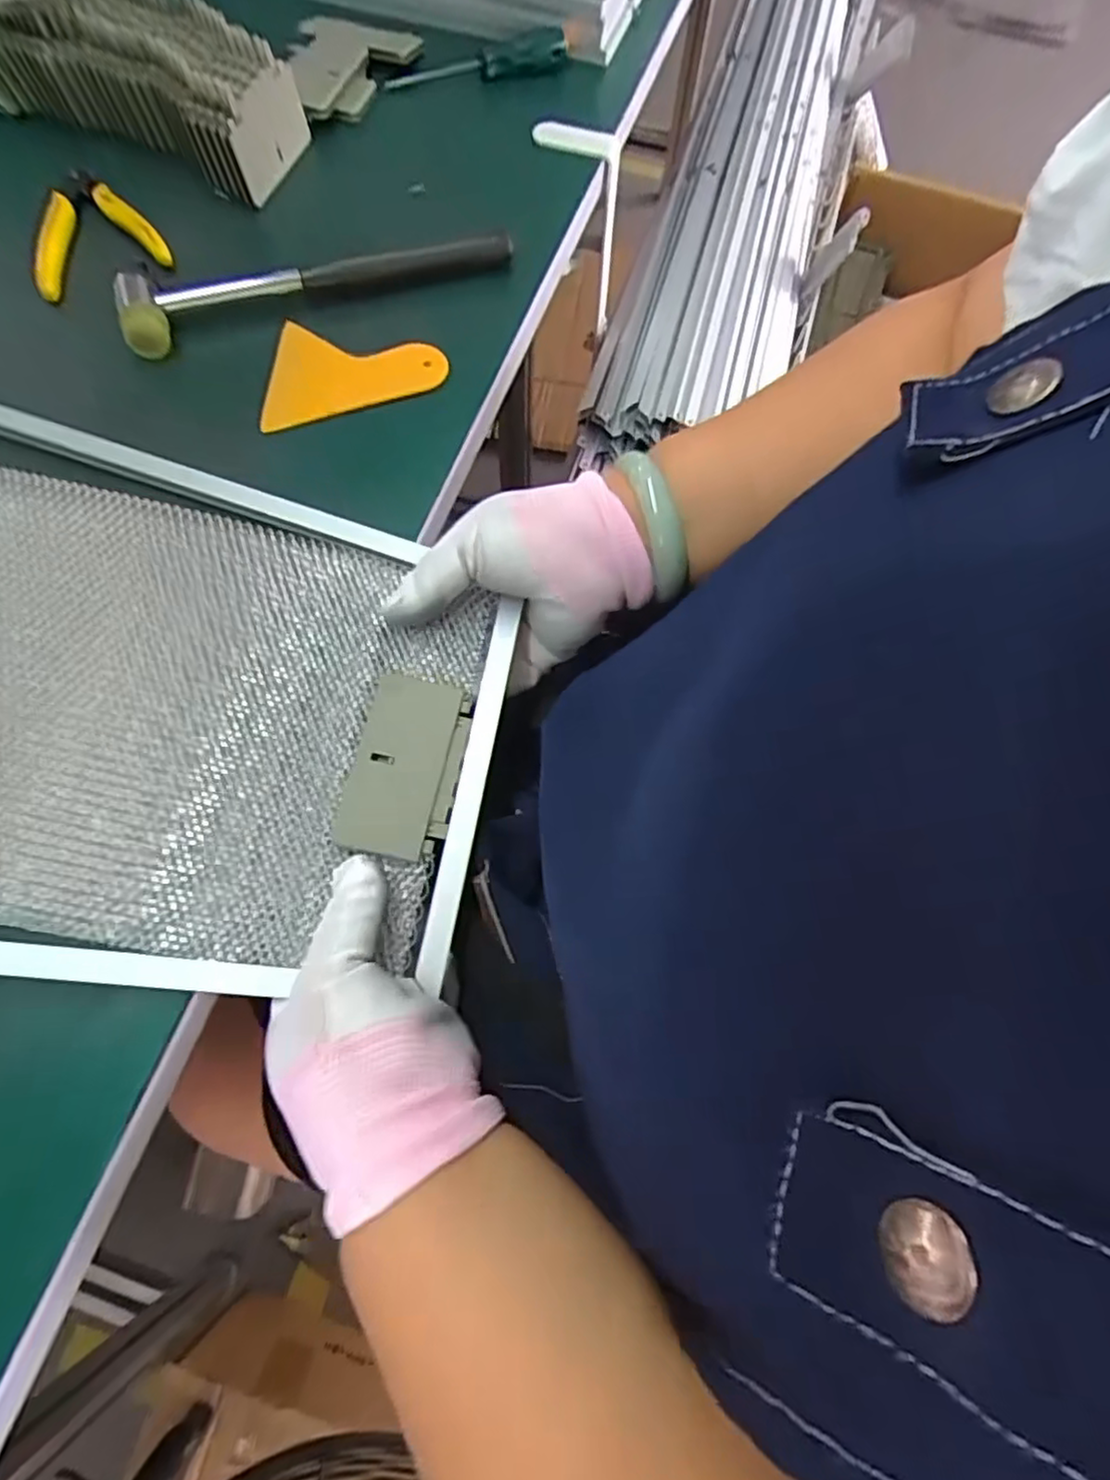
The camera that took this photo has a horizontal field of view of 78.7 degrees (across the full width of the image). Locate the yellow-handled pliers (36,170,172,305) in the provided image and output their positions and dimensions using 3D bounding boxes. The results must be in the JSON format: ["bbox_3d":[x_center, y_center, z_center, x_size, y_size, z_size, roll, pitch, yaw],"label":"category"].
[{"bbox_3d":[-0.295,-0.322,0.422,0.077,0.014,0.100,-28,71,-13],"label":"yellow-handled pliers"}]

